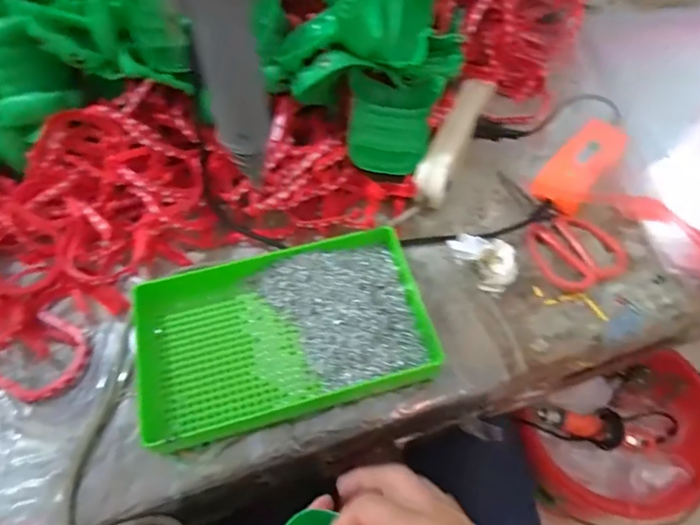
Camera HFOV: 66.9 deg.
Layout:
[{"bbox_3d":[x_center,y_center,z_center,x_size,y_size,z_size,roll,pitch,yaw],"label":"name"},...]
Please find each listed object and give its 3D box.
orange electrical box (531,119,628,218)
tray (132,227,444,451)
[{"bbox_3d":[0.246,-0.105,0.564,0.053,0.030,0.124,35,63,23],"label":"orange electrical box"},{"bbox_3d":[-0.059,0.057,0.463,0.243,0.031,0.152,-12,56,-6],"label":"tray"}]

